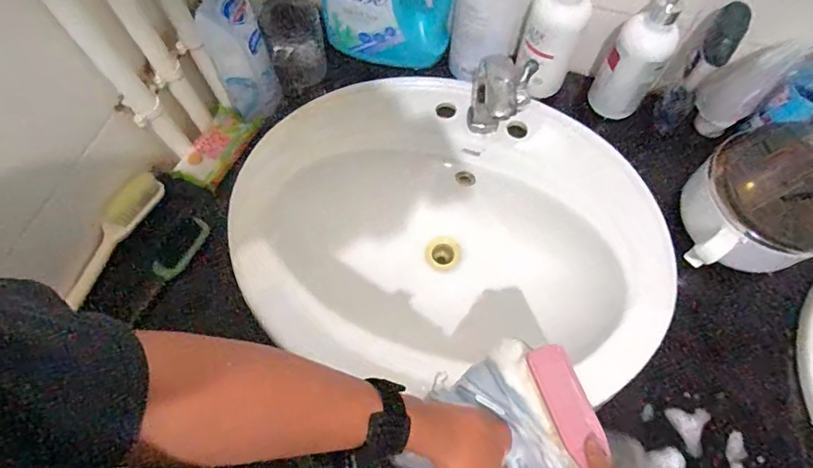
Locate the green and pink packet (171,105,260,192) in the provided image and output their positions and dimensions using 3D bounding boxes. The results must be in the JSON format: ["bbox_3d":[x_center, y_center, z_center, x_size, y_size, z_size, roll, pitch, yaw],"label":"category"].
[{"bbox_3d":[-0.254,-0.116,0.640,0.064,0.021,0.116,25,69,10],"label":"green and pink packet"}]

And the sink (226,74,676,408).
[{"bbox_3d":[0.055,0.006,0.667,0.529,0.181,0.363,17,68,7],"label":"sink"}]

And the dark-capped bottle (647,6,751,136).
[{"bbox_3d":[0.357,-0.204,0.598,0.057,0.170,0.046,35,71,14],"label":"dark-capped bottle"}]

